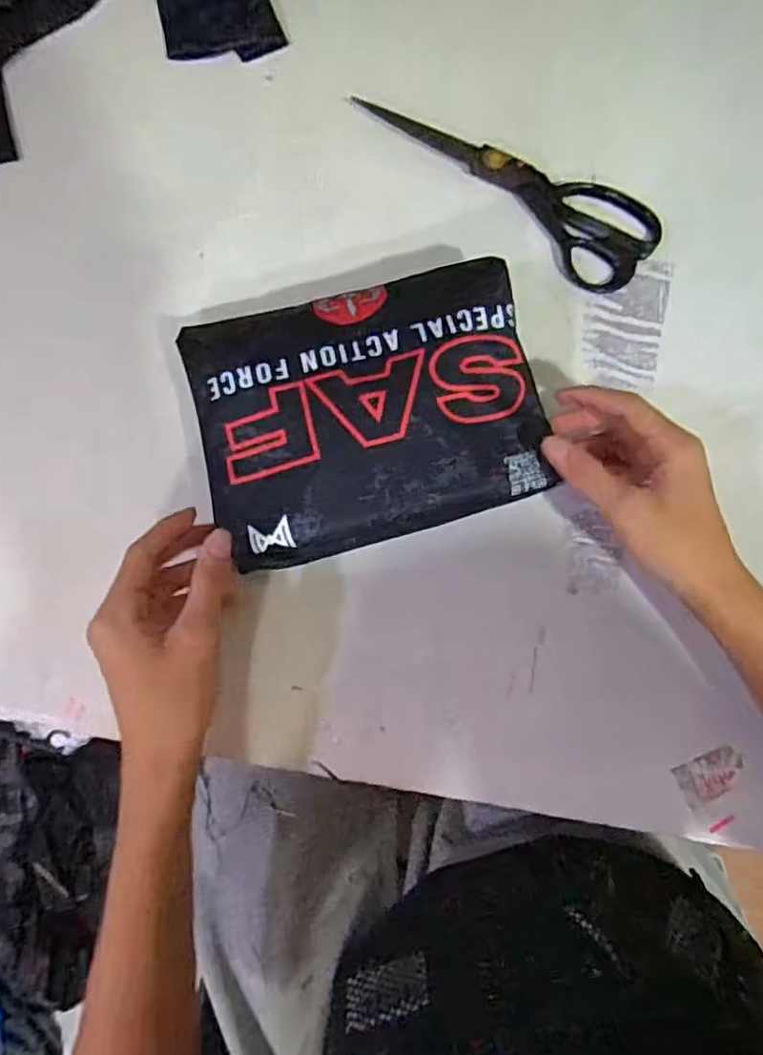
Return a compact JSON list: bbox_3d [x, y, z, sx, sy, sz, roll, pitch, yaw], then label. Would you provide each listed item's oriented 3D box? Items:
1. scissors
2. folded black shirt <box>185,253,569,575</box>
[{"bbox_3d":[0.094,-0.263,0.472,0.237,0.014,0.070,36,81,5],"label":"scissors"},{"bbox_3d":[-0.008,-0.072,0.389,0.205,0.029,0.155,-14,80,-3],"label":"folded black shirt"}]

